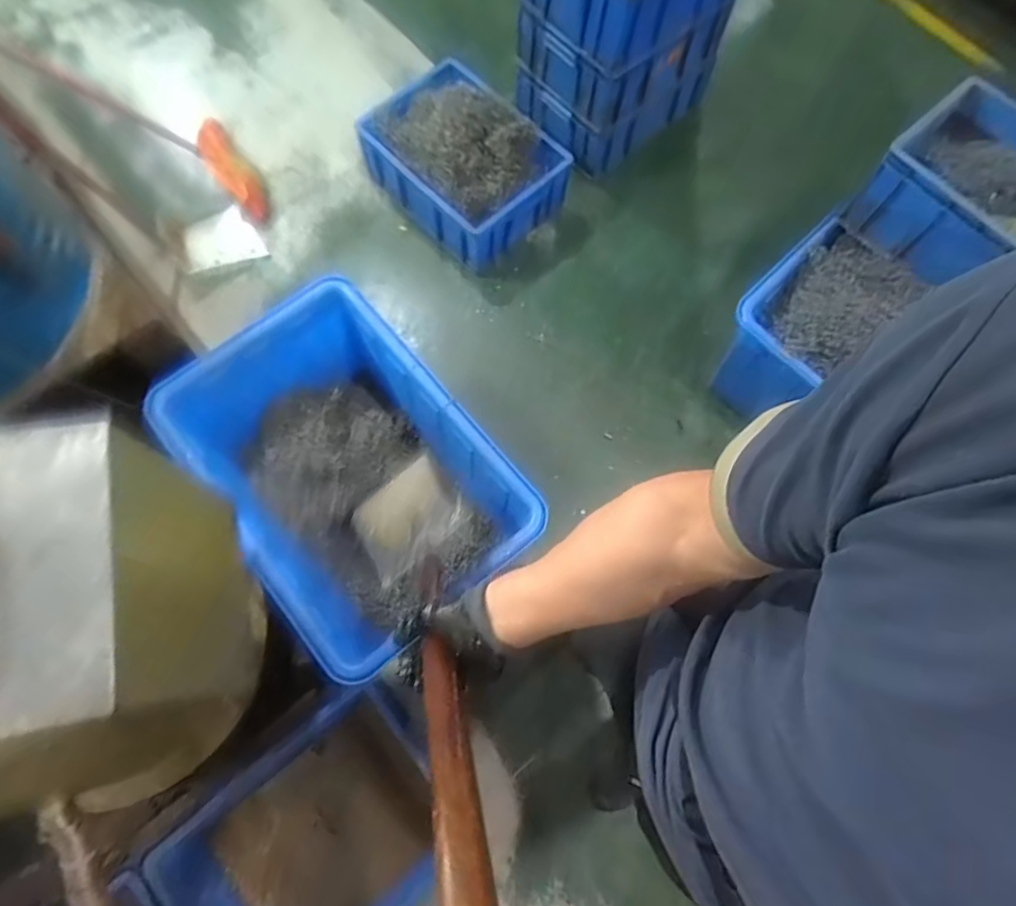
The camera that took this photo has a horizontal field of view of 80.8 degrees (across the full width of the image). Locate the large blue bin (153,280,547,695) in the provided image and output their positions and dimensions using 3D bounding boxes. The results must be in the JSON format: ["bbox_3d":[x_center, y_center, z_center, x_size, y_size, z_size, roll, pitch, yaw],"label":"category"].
[{"bbox_3d":[-0.324,0.068,1.255,0.457,0.372,0.673,-39,77,-13],"label":"large blue bin"}]

